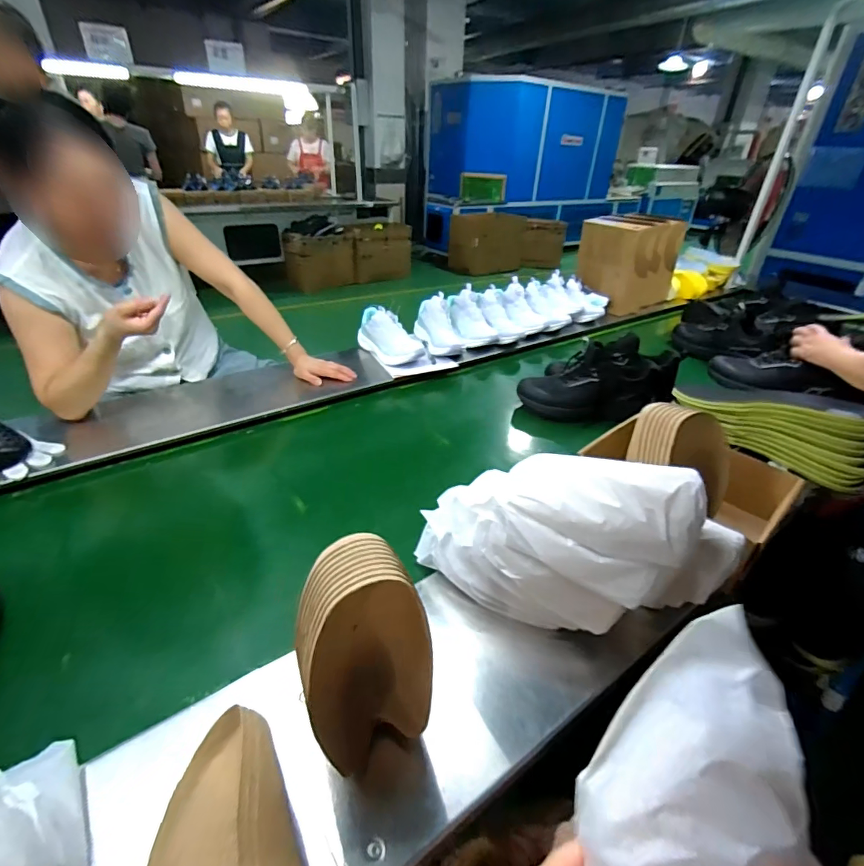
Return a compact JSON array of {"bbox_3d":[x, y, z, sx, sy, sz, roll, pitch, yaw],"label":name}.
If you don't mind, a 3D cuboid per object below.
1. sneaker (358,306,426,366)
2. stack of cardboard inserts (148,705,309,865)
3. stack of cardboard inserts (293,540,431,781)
[{"bbox_3d":[-0.113,-0.263,1.218,0.096,0.106,0.202,-21,39,-32],"label":"sneaker"},{"bbox_3d":[-0.170,0.318,0.354,0.110,0.110,0.180,-17,37,-27],"label":"stack of cardboard inserts"},{"bbox_3d":[-0.071,0.210,0.426,0.104,0.215,0.112,-15,37,-25],"label":"stack of cardboard inserts"}]

